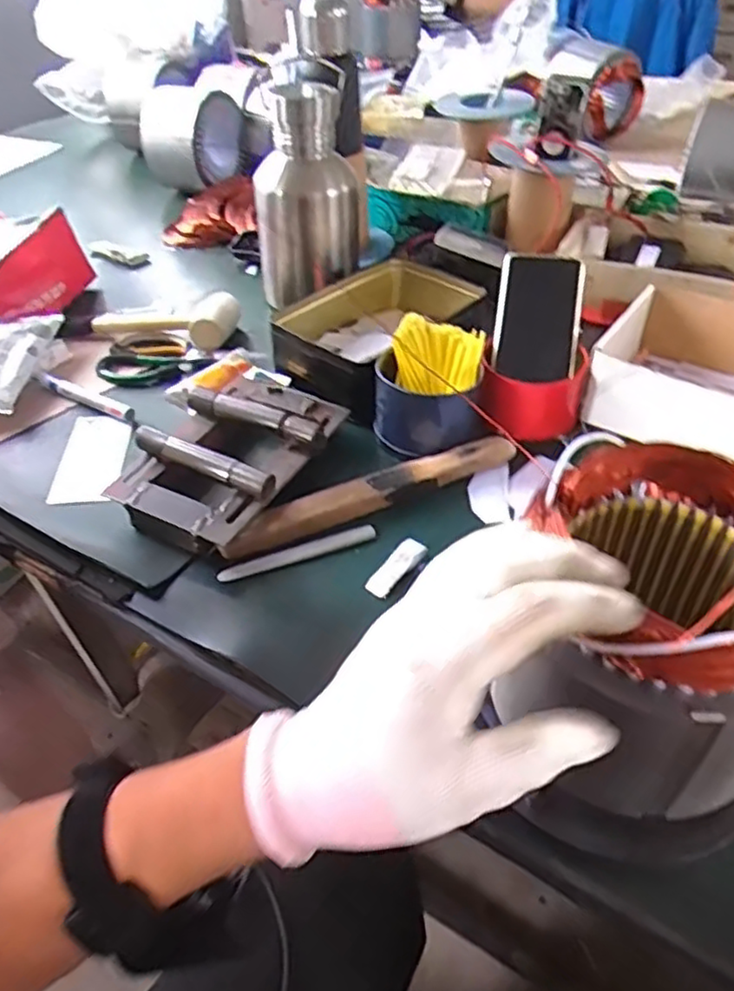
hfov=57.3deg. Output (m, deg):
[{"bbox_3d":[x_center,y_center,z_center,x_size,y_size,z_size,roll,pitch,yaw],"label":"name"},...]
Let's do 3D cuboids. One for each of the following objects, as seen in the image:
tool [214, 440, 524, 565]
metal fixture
[{"bbox_3d":[0.008,-0.003,0.587,0.273,0.024,0.030,-23,47,-18],"label":"tool"},{"bbox_3d":[-0.121,-0.041,0.607,0.147,0.049,0.201,23,50,25],"label":"metal fixture"}]

